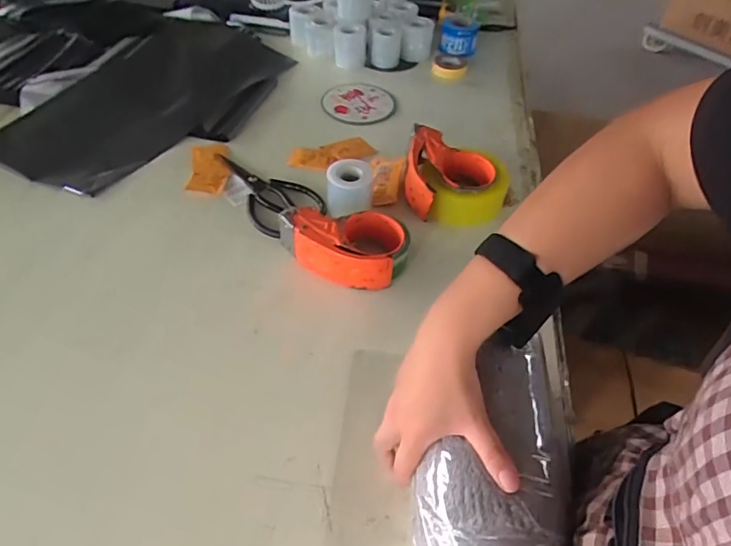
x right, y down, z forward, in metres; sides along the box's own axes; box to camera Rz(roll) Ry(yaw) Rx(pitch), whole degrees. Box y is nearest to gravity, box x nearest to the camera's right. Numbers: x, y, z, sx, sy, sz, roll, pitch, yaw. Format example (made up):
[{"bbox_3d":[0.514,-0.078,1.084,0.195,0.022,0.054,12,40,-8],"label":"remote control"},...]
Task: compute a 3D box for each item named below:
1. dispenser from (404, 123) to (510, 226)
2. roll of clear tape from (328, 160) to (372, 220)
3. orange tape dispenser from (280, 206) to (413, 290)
[{"bbox_3d":[0.127,-0.143,0.751,0.136,0.087,0.142,2,49,-2],"label":"dispenser"},{"bbox_3d":[-0.022,-0.125,0.706,0.062,0.066,0.062,3,49,-1],"label":"roll of clear tape"},{"bbox_3d":[-0.029,-0.037,0.633,0.166,0.059,0.095,7,49,3],"label":"orange tape dispenser"}]

